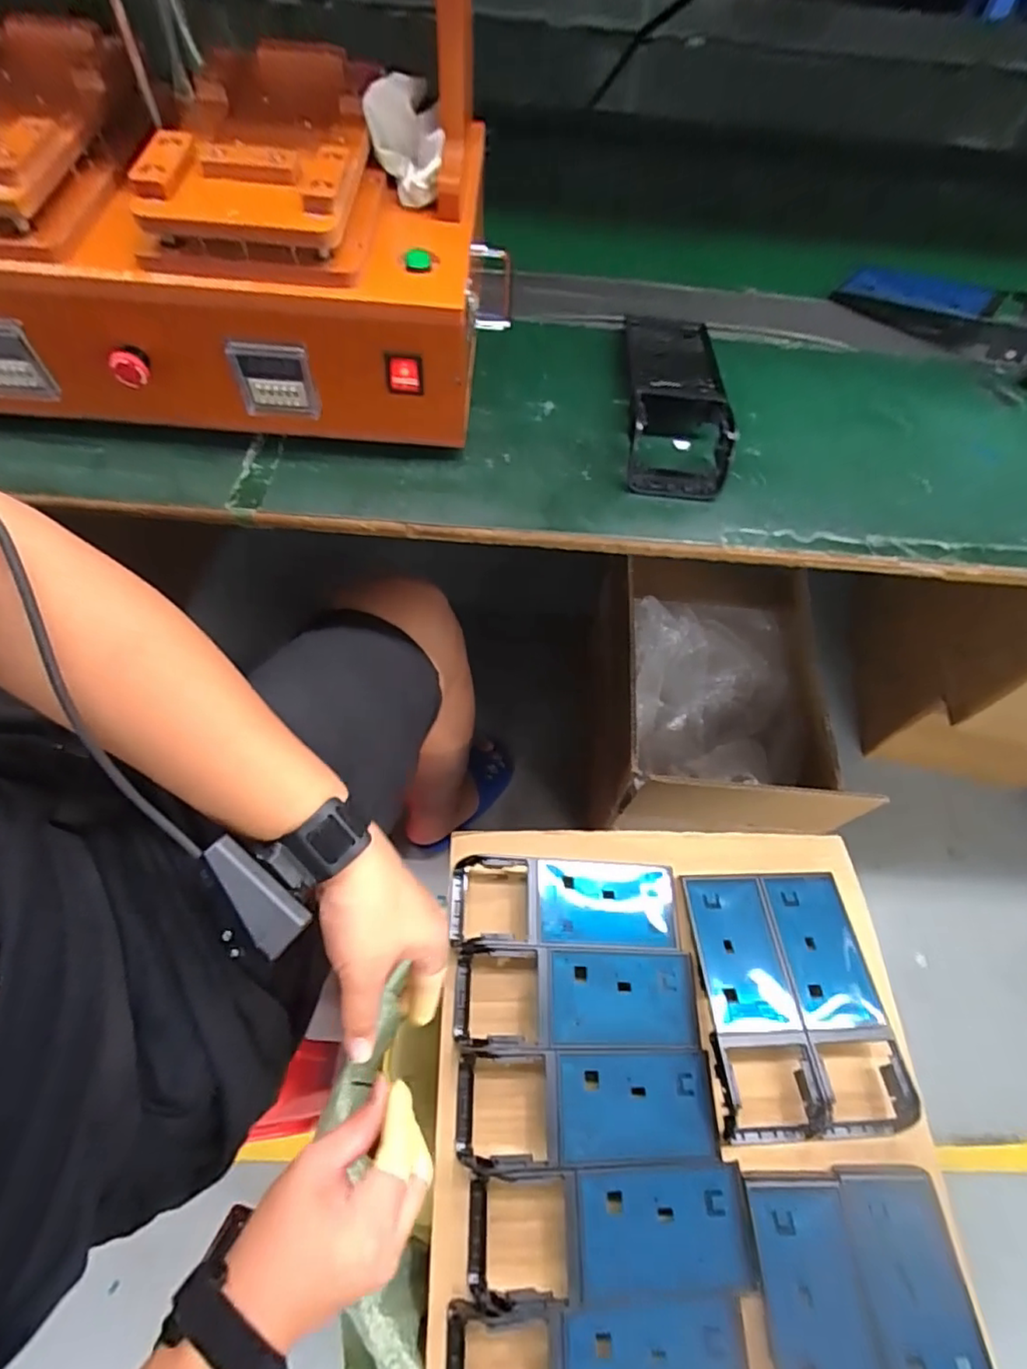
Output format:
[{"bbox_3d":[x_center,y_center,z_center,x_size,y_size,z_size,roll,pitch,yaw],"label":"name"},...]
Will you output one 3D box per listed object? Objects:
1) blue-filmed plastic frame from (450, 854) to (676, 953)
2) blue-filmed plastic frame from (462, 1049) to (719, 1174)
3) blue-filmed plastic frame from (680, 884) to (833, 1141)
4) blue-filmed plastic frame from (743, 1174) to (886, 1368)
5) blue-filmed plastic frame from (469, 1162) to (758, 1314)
[{"bbox_3d":[0.047,0.199,0.551,0.206,0.041,0.079,2,61,-3],"label":"blue-filmed plastic frame"},{"bbox_3d":[0.059,0.335,0.477,0.205,0.034,0.074,1,61,-3],"label":"blue-filmed plastic frame"},{"bbox_3d":[0.206,0.271,0.520,0.077,0.023,0.204,1,61,-4],"label":"blue-filmed plastic frame"},{"bbox_3d":[0.221,0.477,0.419,0.081,0.033,0.205,3,61,-2],"label":"blue-filmed plastic frame"},{"bbox_3d":[0.073,0.403,0.441,0.209,0.026,0.076,2,61,-3],"label":"blue-filmed plastic frame"}]

